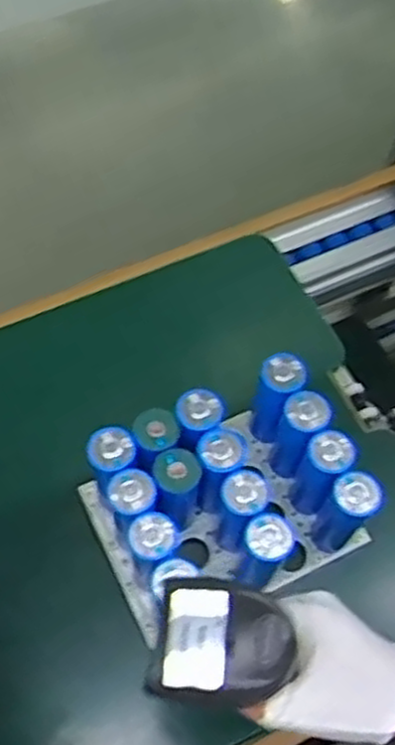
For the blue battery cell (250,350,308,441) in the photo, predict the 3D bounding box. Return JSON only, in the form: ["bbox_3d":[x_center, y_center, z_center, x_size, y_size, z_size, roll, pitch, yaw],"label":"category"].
[{"bbox_3d":[0.074,0.033,0.753,0.049,0.122,0.051,2,62,-3],"label":"blue battery cell"}]

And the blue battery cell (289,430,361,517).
[{"bbox_3d":[0.114,0.095,0.724,0.041,0.127,0.038,2,62,-3],"label":"blue battery cell"}]

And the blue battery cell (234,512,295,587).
[{"bbox_3d":[0.056,0.158,0.678,0.037,0.120,0.038,2,62,-3],"label":"blue battery cell"}]

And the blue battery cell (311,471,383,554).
[{"bbox_3d":[0.133,0.129,0.707,0.039,0.129,0.034,38,66,15],"label":"blue battery cell"}]

